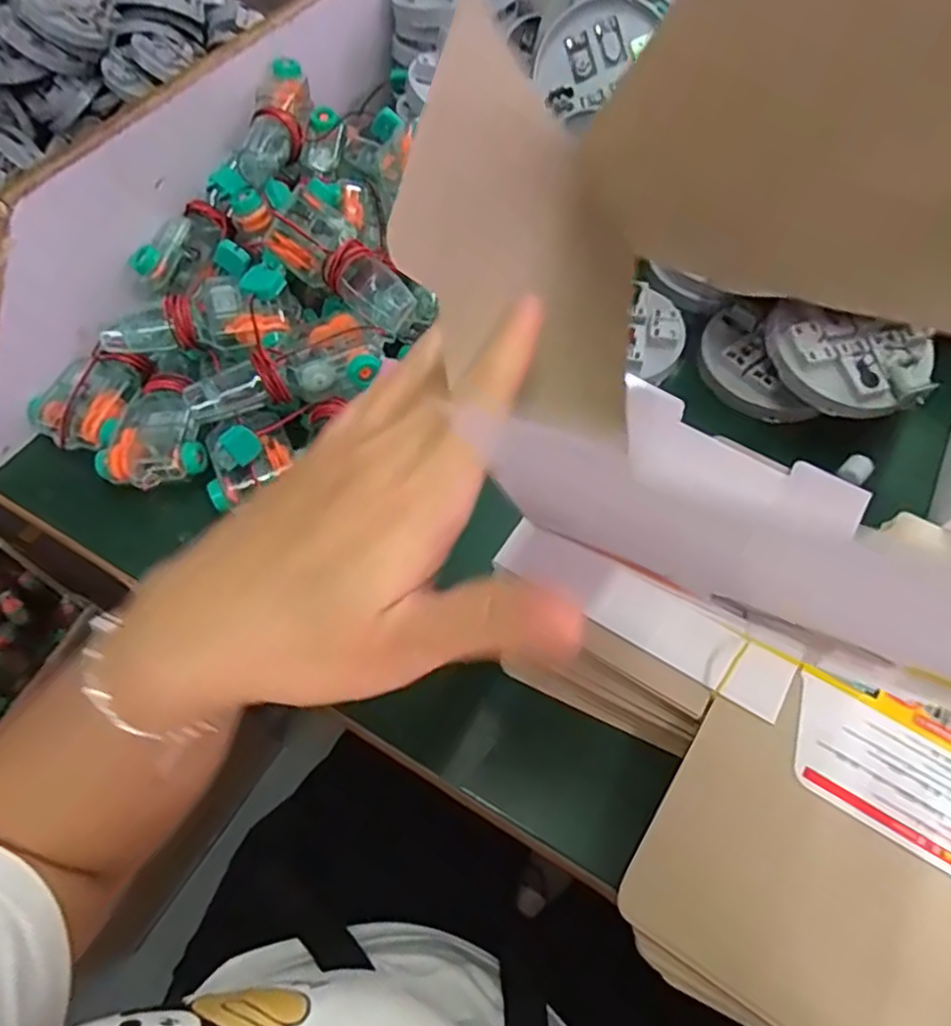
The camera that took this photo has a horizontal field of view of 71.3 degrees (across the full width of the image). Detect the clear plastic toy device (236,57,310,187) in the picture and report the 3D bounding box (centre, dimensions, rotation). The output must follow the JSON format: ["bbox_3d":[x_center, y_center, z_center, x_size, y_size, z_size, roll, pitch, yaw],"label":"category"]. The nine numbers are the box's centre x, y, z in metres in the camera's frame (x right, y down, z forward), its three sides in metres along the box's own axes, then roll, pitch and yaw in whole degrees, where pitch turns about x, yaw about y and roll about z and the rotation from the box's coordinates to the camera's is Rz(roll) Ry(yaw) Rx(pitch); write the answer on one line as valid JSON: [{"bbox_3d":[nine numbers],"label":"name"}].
[{"bbox_3d":[-0.142,-0.282,0.476,0.037,0.026,0.110,2,61,3],"label":"clear plastic toy device"}]

